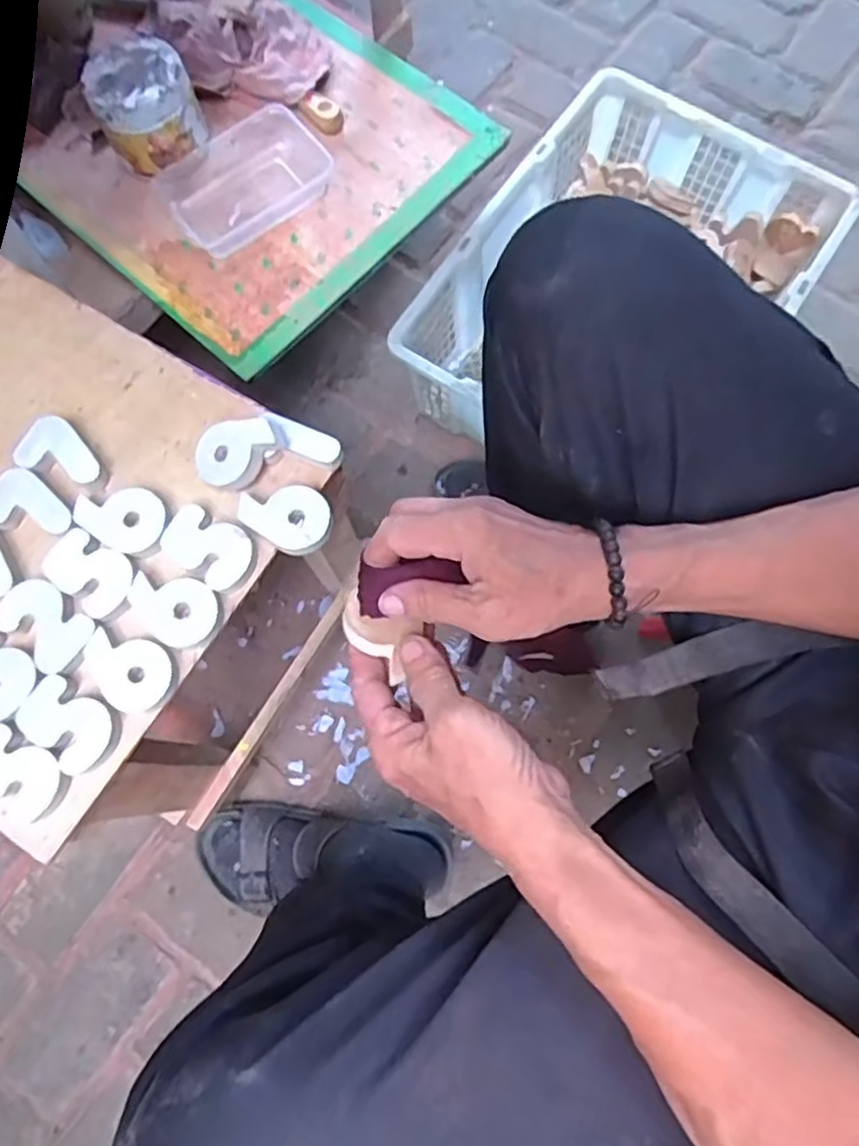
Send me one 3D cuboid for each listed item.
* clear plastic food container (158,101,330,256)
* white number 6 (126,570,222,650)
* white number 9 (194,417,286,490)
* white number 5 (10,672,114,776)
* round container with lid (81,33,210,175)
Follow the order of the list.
[{"bbox_3d":[-0.194,-0.418,0.723,0.169,0.032,0.116,-32,77,-8],"label":"clear plastic food container"},{"bbox_3d":[-0.171,0.023,0.458,0.063,0.007,0.044,23,76,7],"label":"white number 6"},{"bbox_3d":[-0.133,-0.086,0.478,0.060,0.016,0.042,-32,89,16],"label":"white number 9"},{"bbox_3d":[-0.230,0.094,0.434,0.062,0.004,0.042,35,78,10],"label":"white number 5"},{"bbox_3d":[-0.295,-0.486,0.724,0.104,0.088,0.108,0,74,0],"label":"round container with lid"}]

